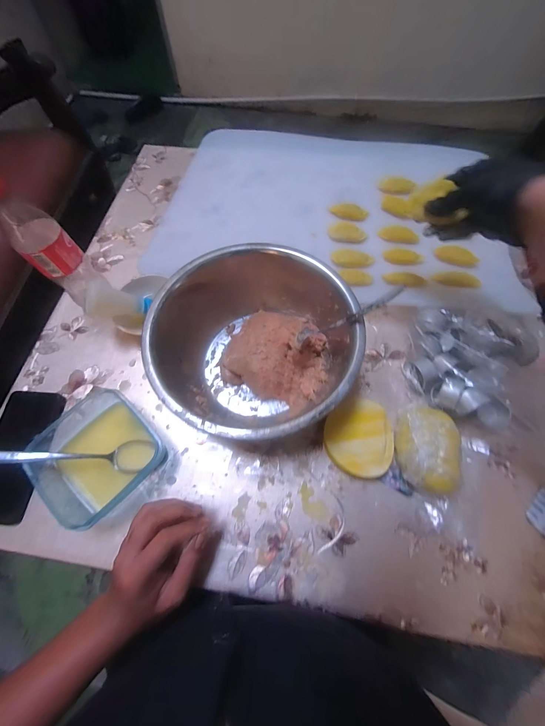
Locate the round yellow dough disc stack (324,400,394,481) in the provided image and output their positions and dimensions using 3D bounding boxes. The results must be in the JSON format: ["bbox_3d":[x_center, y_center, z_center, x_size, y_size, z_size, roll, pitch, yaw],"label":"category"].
[{"bbox_3d":[0.113,0.097,0.361,0.086,0.027,0.093,0,69,-1],"label":"round yellow dough disc stack"}]

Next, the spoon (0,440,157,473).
[{"bbox_3d":[-0.241,0.116,0.340,0.174,0.023,0.039,7,67,-22],"label":"spoon"}]

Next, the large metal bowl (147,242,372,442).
[{"bbox_3d":[-0.018,-0.018,0.366,0.237,0.114,0.229,0,69,-1],"label":"large metal bowl"}]

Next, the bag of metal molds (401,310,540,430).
[{"bbox_3d":[0.261,0.002,0.375,0.139,0.071,0.148,9,69,3],"label":"bag of metal molds"}]

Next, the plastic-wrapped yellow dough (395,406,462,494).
[{"bbox_3d":[0.189,0.107,0.339,0.062,0.043,0.095,8,69,2],"label":"plastic-wrapped yellow dough"}]

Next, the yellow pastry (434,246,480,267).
[{"bbox_3d":[0.315,-0.183,0.468,0.067,0.021,0.021,22,70,8],"label":"yellow pastry"}]

